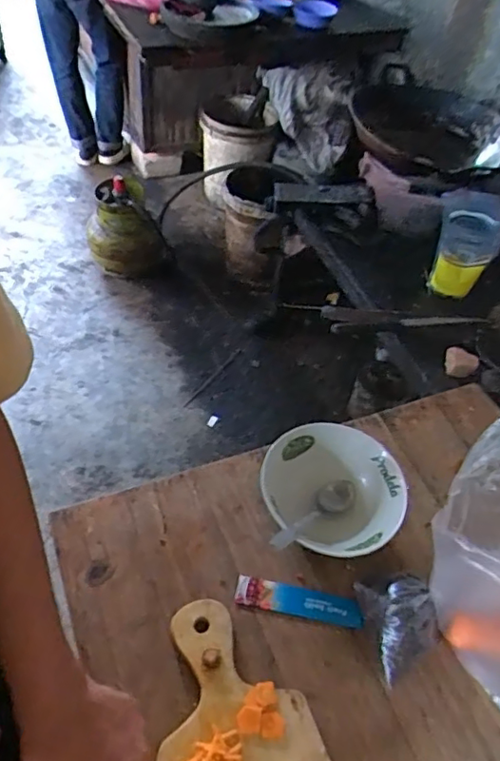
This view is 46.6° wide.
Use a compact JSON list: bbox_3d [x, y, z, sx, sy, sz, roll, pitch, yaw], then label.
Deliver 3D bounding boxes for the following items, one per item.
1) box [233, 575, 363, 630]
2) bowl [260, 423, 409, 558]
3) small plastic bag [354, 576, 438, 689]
[{"bbox_3d":[0.050,0.231,0.606,0.131,0.008,0.030,11,49,3],"label":"box"},{"bbox_3d":[0.088,0.133,0.657,0.157,0.067,0.149,3,49,-4],"label":"bowl"},{"bbox_3d":[0.151,0.236,0.578,0.066,0.054,0.097,-9,51,-14],"label":"small plastic bag"}]

